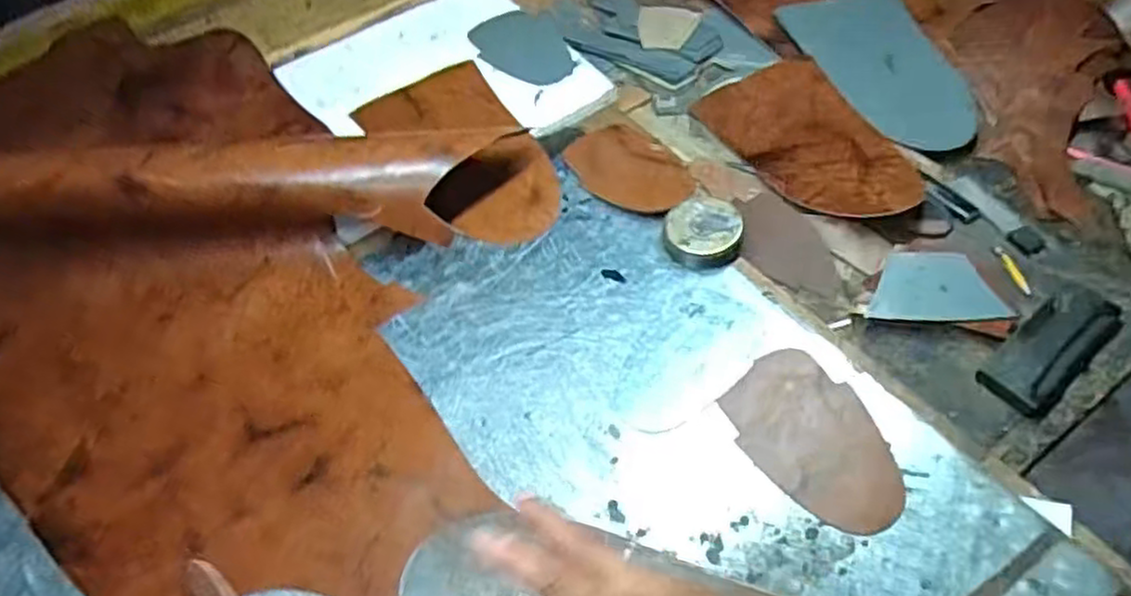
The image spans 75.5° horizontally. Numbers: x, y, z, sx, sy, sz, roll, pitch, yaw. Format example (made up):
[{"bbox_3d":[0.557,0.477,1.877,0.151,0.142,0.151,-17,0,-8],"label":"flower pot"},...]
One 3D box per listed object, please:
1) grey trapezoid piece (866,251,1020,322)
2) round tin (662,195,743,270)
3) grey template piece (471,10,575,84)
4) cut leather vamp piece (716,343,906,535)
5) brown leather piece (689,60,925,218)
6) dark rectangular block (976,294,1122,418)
[{"bbox_3d":[0.342,-0.011,0.675,0.114,0.005,0.064,1,75,9],"label":"grey trapezoid piece"},{"bbox_3d":[0.136,-0.067,0.726,0.075,0.030,0.074,-2,54,3],"label":"round tin"},{"bbox_3d":[-0.056,-0.324,0.941,0.110,0.009,0.180,-15,49,-13],"label":"grey template piece"},{"bbox_3d":[0.202,0.112,0.587,0.102,0.004,0.157,-35,53,-14],"label":"cut leather vamp piece"},{"bbox_3d":[0.278,-0.178,0.830,0.153,0.033,0.276,-21,55,-10],"label":"brown leather piece"},{"bbox_3d":[0.425,0.045,0.637,0.152,0.017,0.057,-37,59,-20],"label":"dark rectangular block"}]

